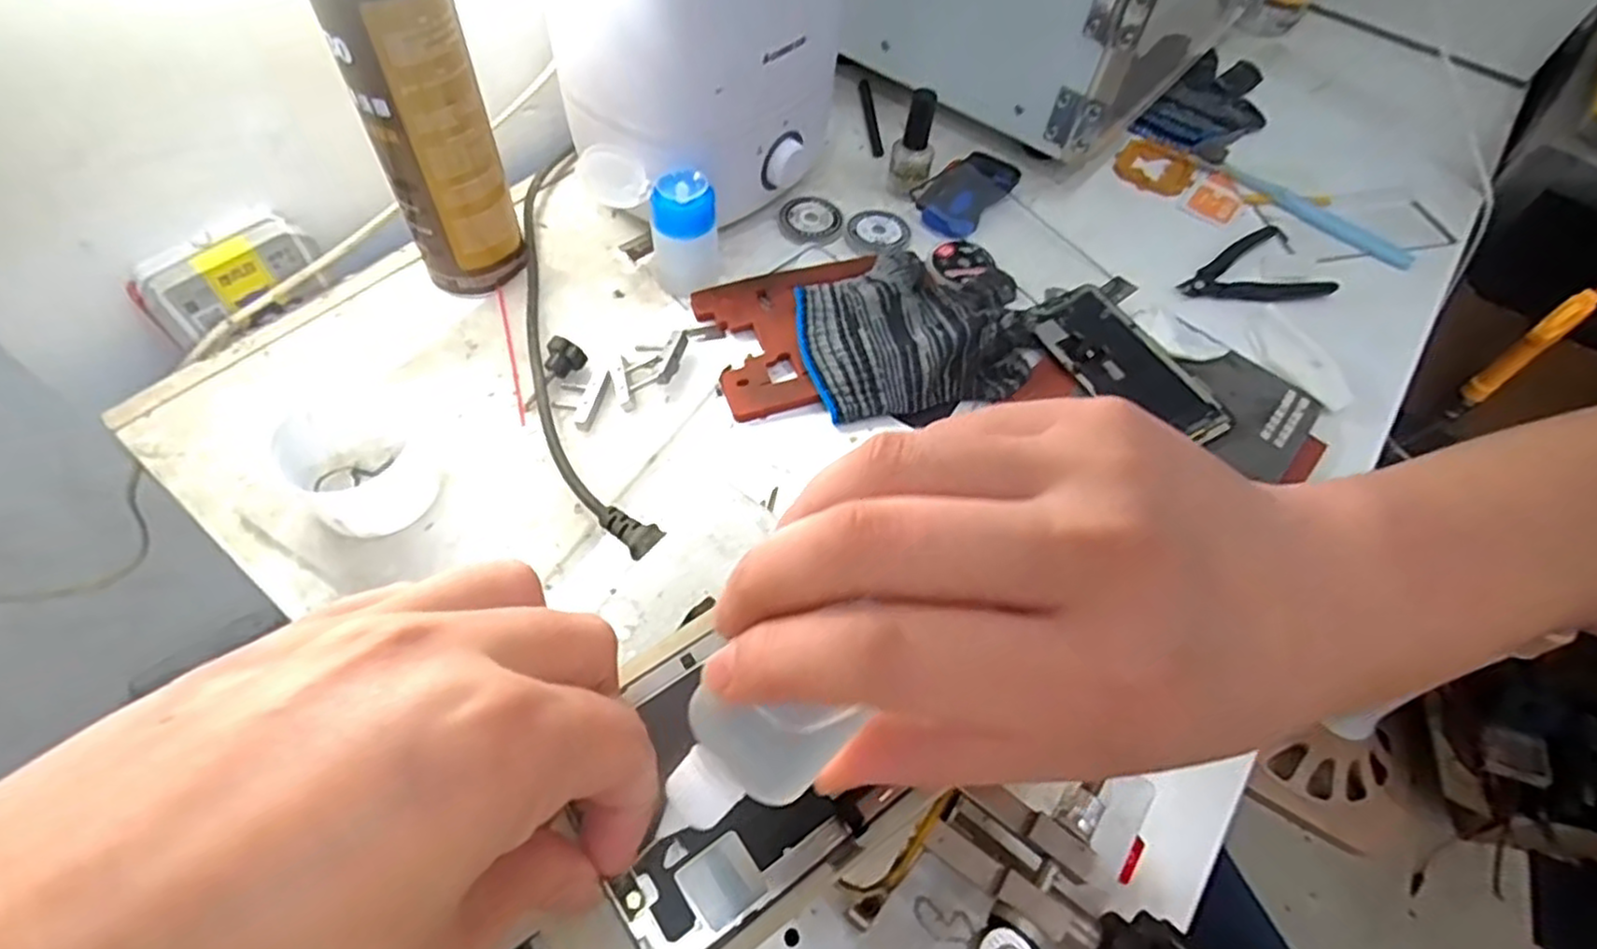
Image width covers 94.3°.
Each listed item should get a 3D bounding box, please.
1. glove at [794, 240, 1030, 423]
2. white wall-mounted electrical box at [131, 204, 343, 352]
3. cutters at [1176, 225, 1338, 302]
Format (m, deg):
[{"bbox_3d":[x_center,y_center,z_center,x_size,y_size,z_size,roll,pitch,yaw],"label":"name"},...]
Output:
[{"bbox_3d":[0.078,-0.107,0.491,0.155,0.032,0.133,-9,57,-10],"label":"glove"},{"bbox_3d":[-0.342,-0.118,0.451,0.027,0.054,0.096,38,61,19],"label":"white wall-mounted electrical box"},{"bbox_3d":[0.352,-0.150,0.550,0.127,0.010,0.075,-34,65,-24],"label":"cutters"}]

